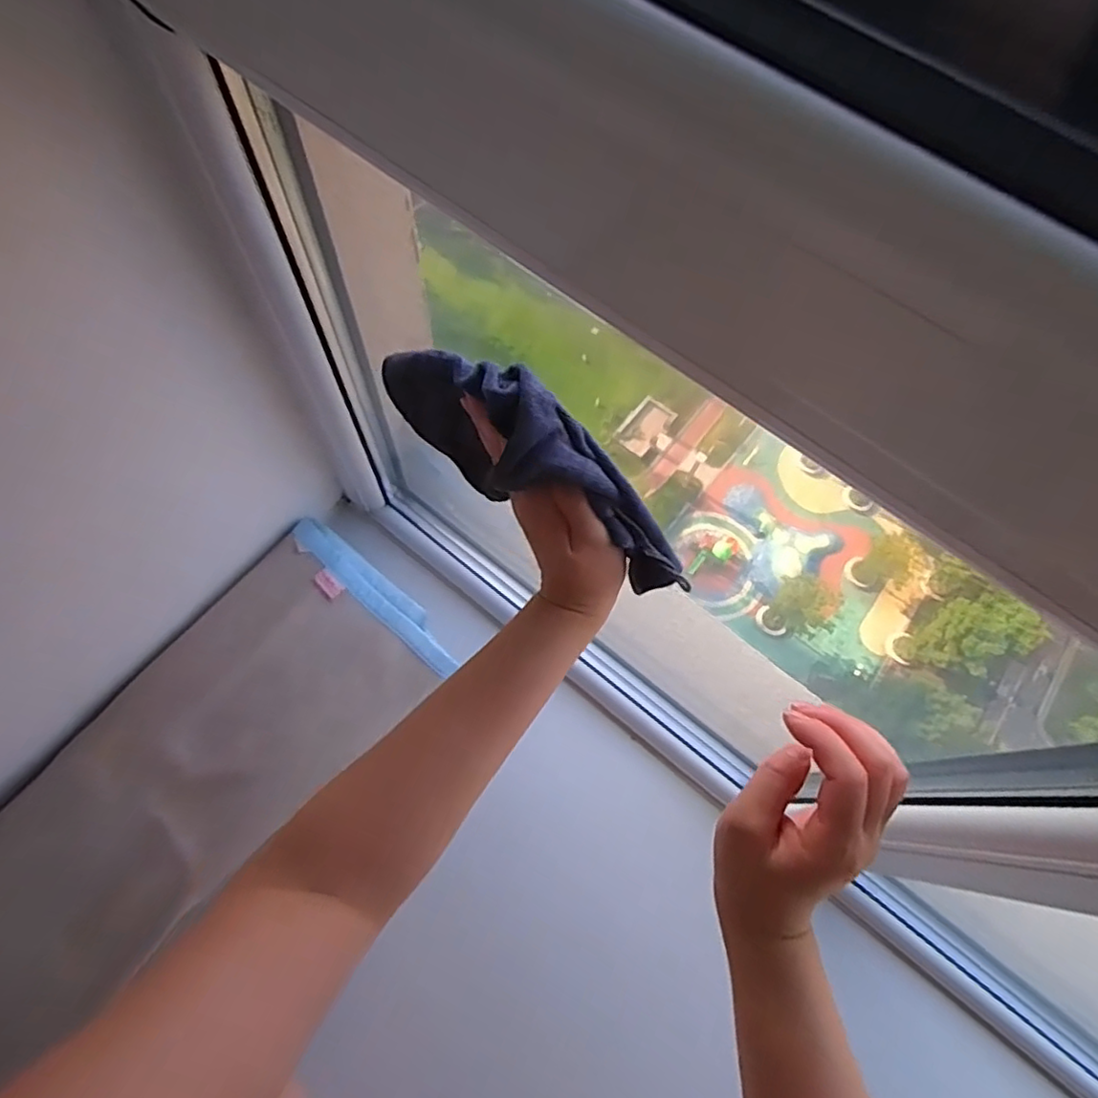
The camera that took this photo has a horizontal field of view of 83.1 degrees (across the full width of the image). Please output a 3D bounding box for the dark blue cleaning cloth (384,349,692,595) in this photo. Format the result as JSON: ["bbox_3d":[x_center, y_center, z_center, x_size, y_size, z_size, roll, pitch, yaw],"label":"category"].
[{"bbox_3d":[-0.011,-0.046,0.339,0.206,0.072,0.057,36,70,2],"label":"dark blue cleaning cloth"}]

